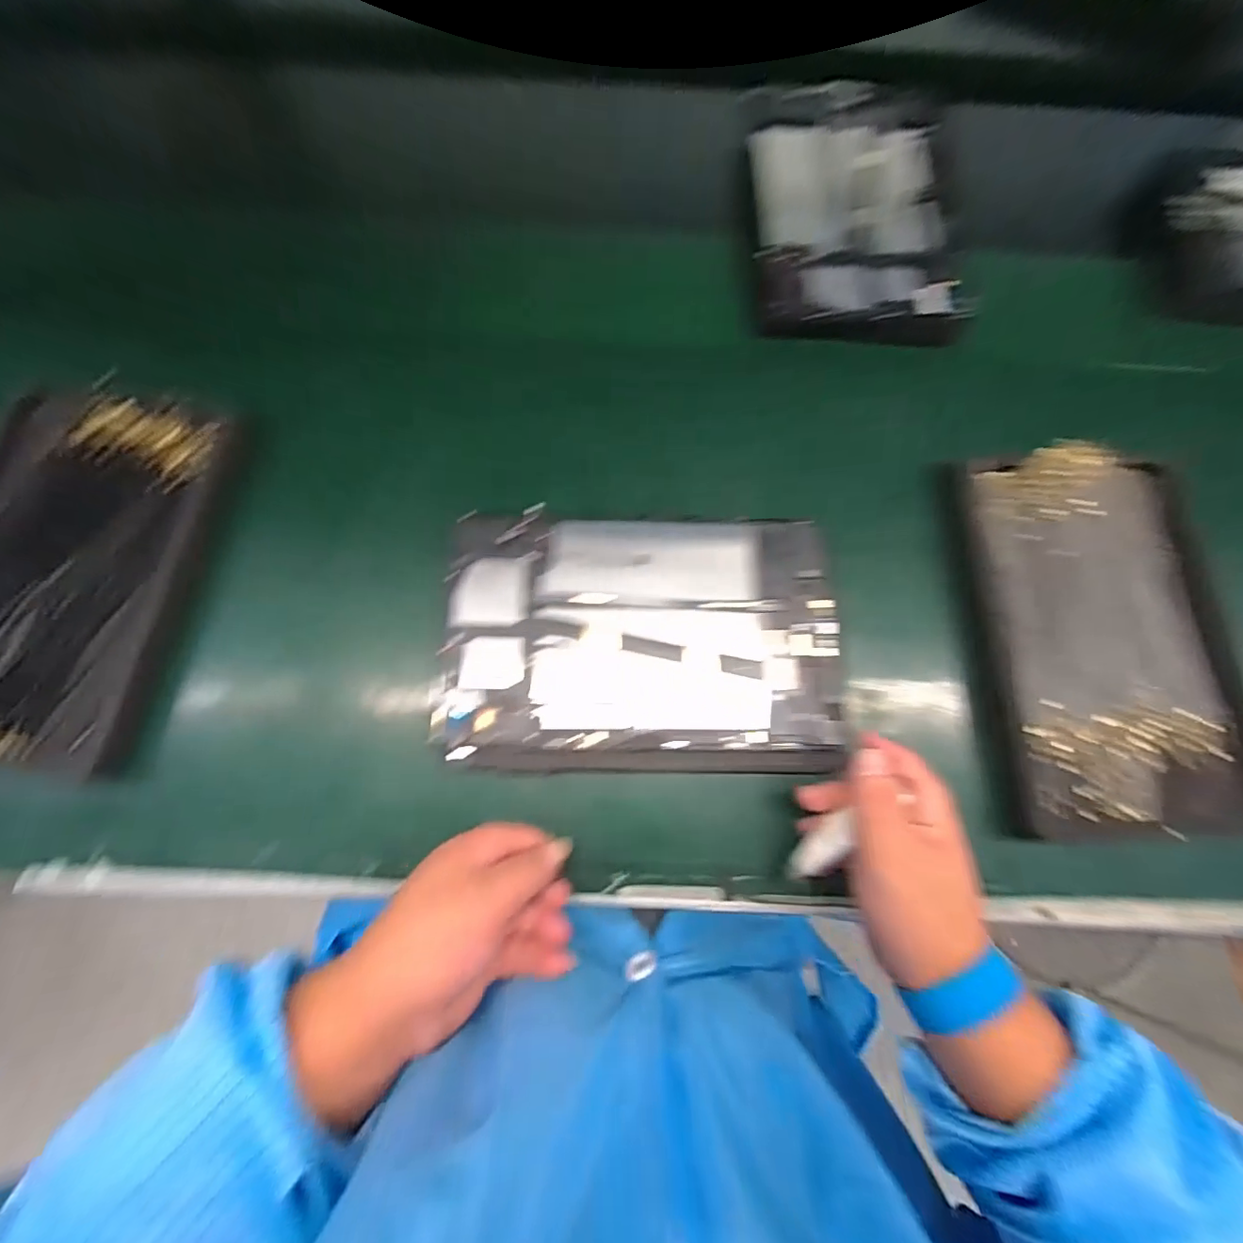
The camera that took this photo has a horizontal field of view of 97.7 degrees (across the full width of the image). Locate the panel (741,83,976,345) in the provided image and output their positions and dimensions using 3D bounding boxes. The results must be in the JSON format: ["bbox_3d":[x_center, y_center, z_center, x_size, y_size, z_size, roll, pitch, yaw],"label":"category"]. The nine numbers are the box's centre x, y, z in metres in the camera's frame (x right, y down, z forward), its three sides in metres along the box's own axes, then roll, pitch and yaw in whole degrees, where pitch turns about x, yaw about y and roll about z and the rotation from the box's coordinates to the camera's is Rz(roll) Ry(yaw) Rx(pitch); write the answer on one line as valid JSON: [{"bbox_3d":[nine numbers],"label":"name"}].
[{"bbox_3d":[0.181,-0.328,0.434,0.157,0.030,0.245,-1,75,-2],"label":"panel"}]

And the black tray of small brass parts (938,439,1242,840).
[{"bbox_3d":[0.305,0.004,0.348,0.161,0.035,0.244,-2,75,-3],"label":"black tray of small brass parts"}]

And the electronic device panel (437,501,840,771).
[{"bbox_3d":[0.013,0.012,0.340,0.242,0.017,0.156,2,75,-2],"label":"electronic device panel"}]

